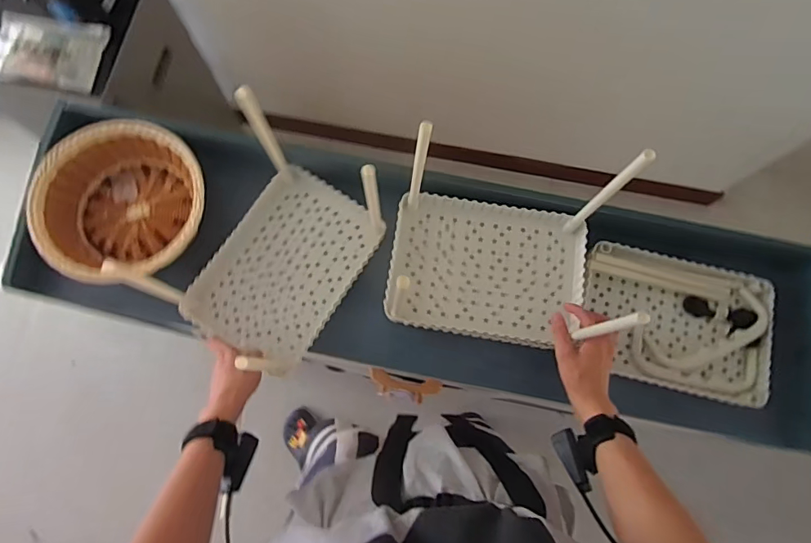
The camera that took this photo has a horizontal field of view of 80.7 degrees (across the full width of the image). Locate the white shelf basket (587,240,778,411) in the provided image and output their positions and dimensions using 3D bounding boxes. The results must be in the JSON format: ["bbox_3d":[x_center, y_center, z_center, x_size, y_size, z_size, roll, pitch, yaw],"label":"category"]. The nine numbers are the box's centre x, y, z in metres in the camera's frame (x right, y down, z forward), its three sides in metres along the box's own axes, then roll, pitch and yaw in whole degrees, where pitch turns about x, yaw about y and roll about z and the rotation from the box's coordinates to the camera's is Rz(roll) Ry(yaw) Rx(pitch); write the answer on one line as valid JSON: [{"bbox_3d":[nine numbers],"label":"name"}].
[{"bbox_3d":[0.417,0.079,0.742,0.278,0.039,0.198,13,77,3],"label":"white shelf basket"}]

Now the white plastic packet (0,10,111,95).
[{"bbox_3d":[-0.679,-0.420,0.900,0.206,0.041,0.146,12,77,2],"label":"white plastic packet"}]

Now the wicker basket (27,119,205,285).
[{"bbox_3d":[-0.417,-0.098,0.718,0.228,0.082,0.240,0,77,0],"label":"wicker basket"}]

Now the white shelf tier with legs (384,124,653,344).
[{"bbox_3d":[0.123,-0.029,0.635,0.285,0.242,0.208,9,77,2],"label":"white shelf tier with legs"}]

